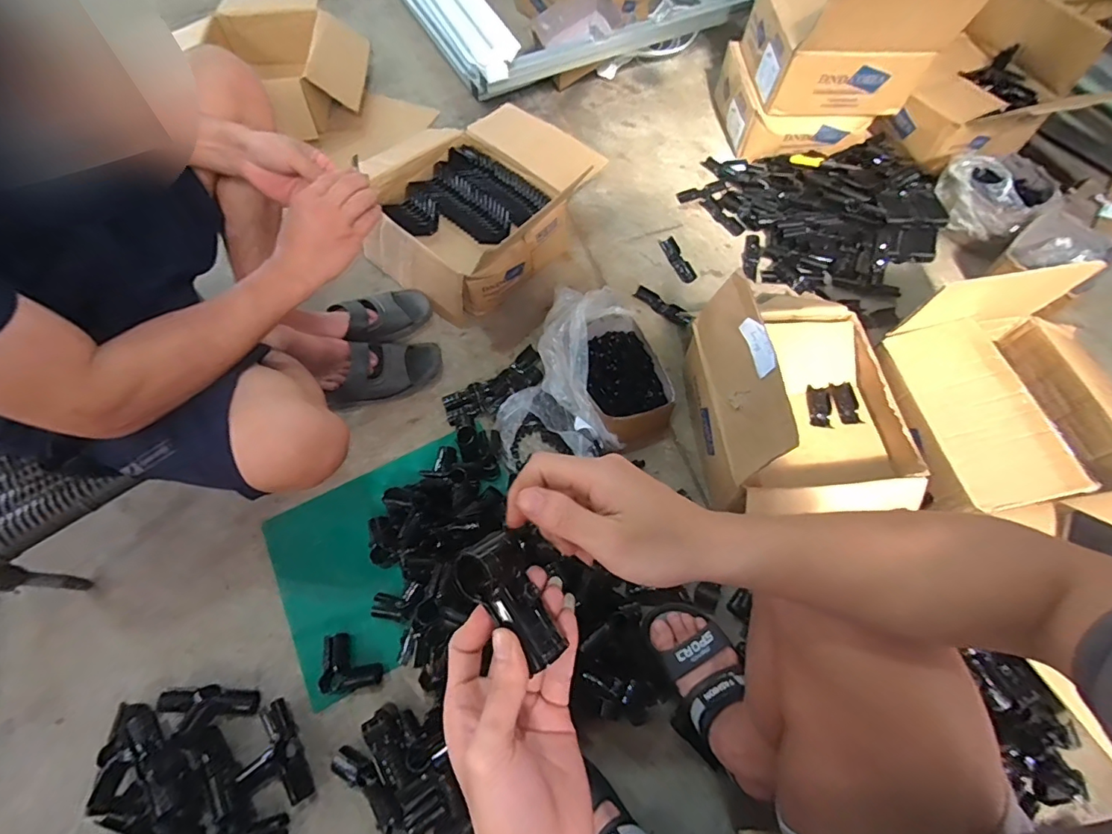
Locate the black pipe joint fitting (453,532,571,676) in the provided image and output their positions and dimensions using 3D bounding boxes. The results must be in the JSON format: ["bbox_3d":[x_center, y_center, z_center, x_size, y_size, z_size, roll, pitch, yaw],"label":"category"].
[{"bbox_3d":[-0.028,0.111,0.312,0.045,0.031,0.076,-32,83,-40],"label":"black pipe joint fitting"}]

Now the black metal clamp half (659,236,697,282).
[{"bbox_3d":[0.268,-0.346,1.114,0.033,0.013,0.122,-21,65,-10],"label":"black metal clamp half"}]

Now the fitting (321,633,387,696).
[{"bbox_3d":[-0.303,0.358,0.745,0.089,0.048,0.082,-8,63,-4],"label":"fitting"}]

